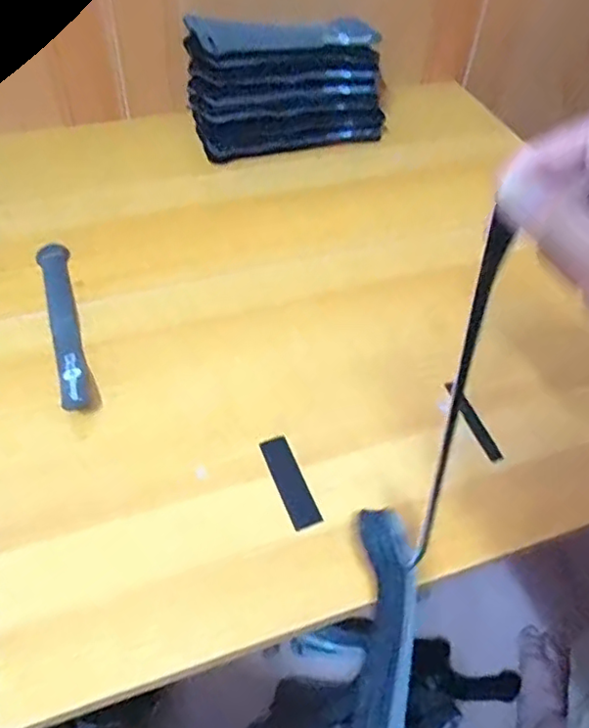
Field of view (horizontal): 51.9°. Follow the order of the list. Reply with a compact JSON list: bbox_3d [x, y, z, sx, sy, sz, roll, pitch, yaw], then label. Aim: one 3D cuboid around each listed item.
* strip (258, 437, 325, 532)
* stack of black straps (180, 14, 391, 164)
[{"bbox_3d":[-0.003,0.078,0.403,0.019,0.004,0.070,-16,52,-16],"label":"strip"},{"bbox_3d":[-0.006,-0.297,0.651,0.210,0.110,0.085,-8,51,-10],"label":"stack of black straps"}]

